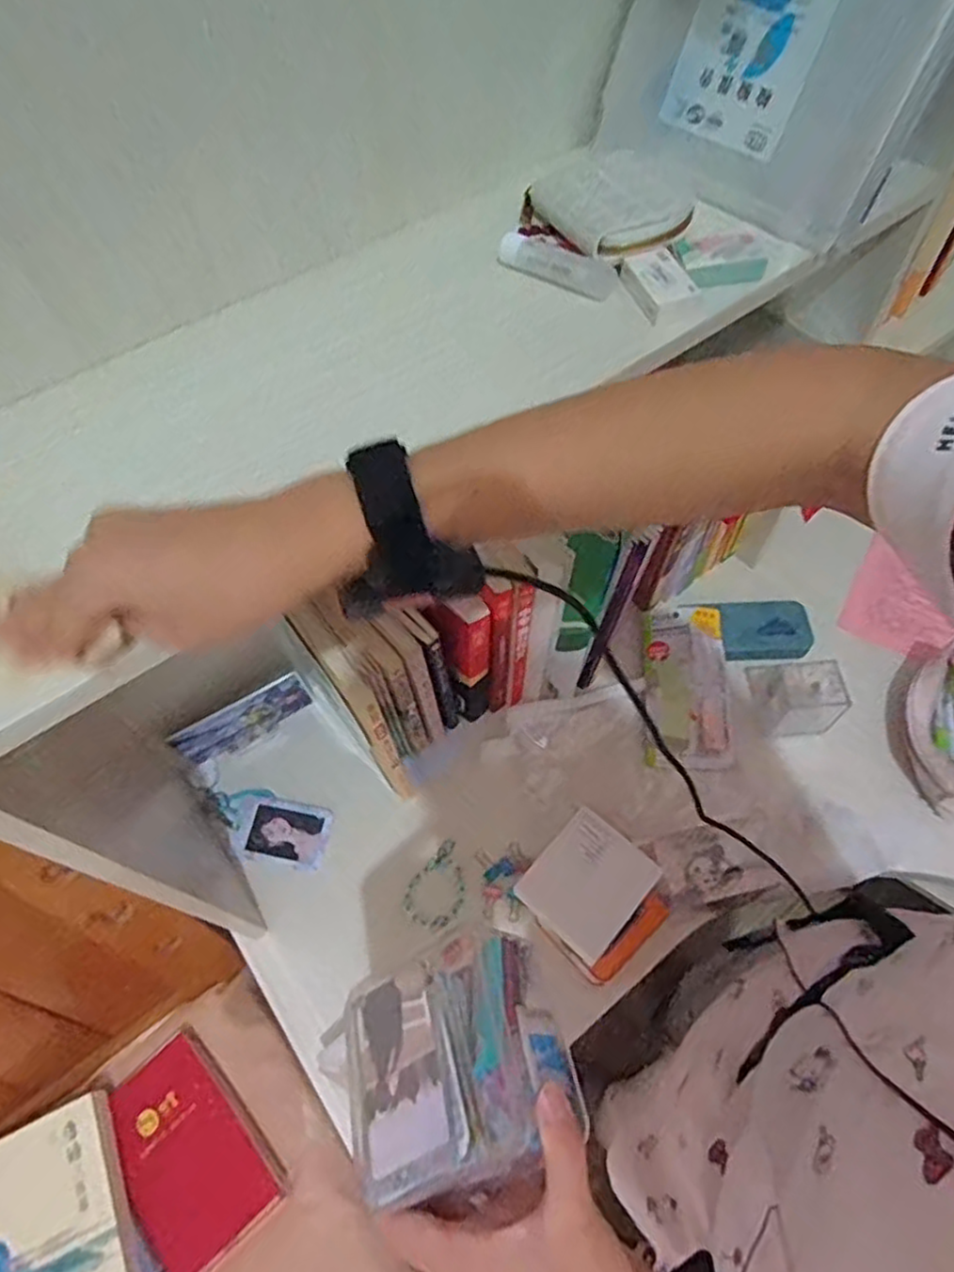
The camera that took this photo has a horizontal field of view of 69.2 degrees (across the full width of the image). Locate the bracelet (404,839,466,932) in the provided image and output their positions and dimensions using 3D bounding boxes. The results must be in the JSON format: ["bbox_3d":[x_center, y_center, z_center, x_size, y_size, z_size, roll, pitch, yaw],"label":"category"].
[{"bbox_3d":[-0.037,0.265,0.732,0.060,0.005,0.086,34,68,21],"label":"bracelet"}]

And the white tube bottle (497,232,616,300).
[{"bbox_3d":[0.052,-0.249,0.464,0.085,0.016,0.021,28,66,19],"label":"white tube bottle"}]

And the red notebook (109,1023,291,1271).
[{"bbox_3d":[-0.341,0.609,0.815,0.139,0.022,0.223,-34,79,-27],"label":"red notebook"}]

